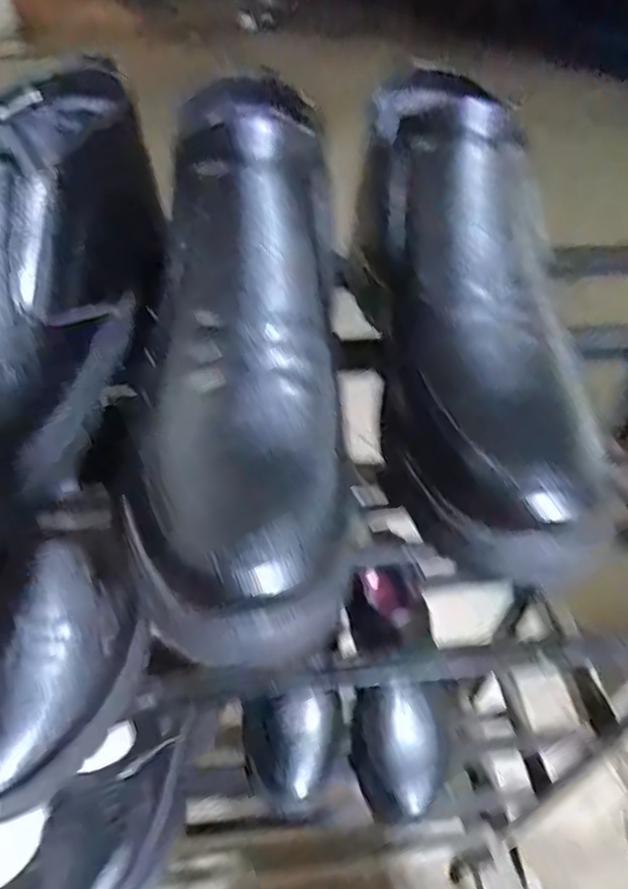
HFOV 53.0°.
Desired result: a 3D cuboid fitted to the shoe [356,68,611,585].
[{"bbox_3d":[0.074,-0.051,0.301,0.083,0.090,0.223,-7,76,-10],"label":"shoe"}]

